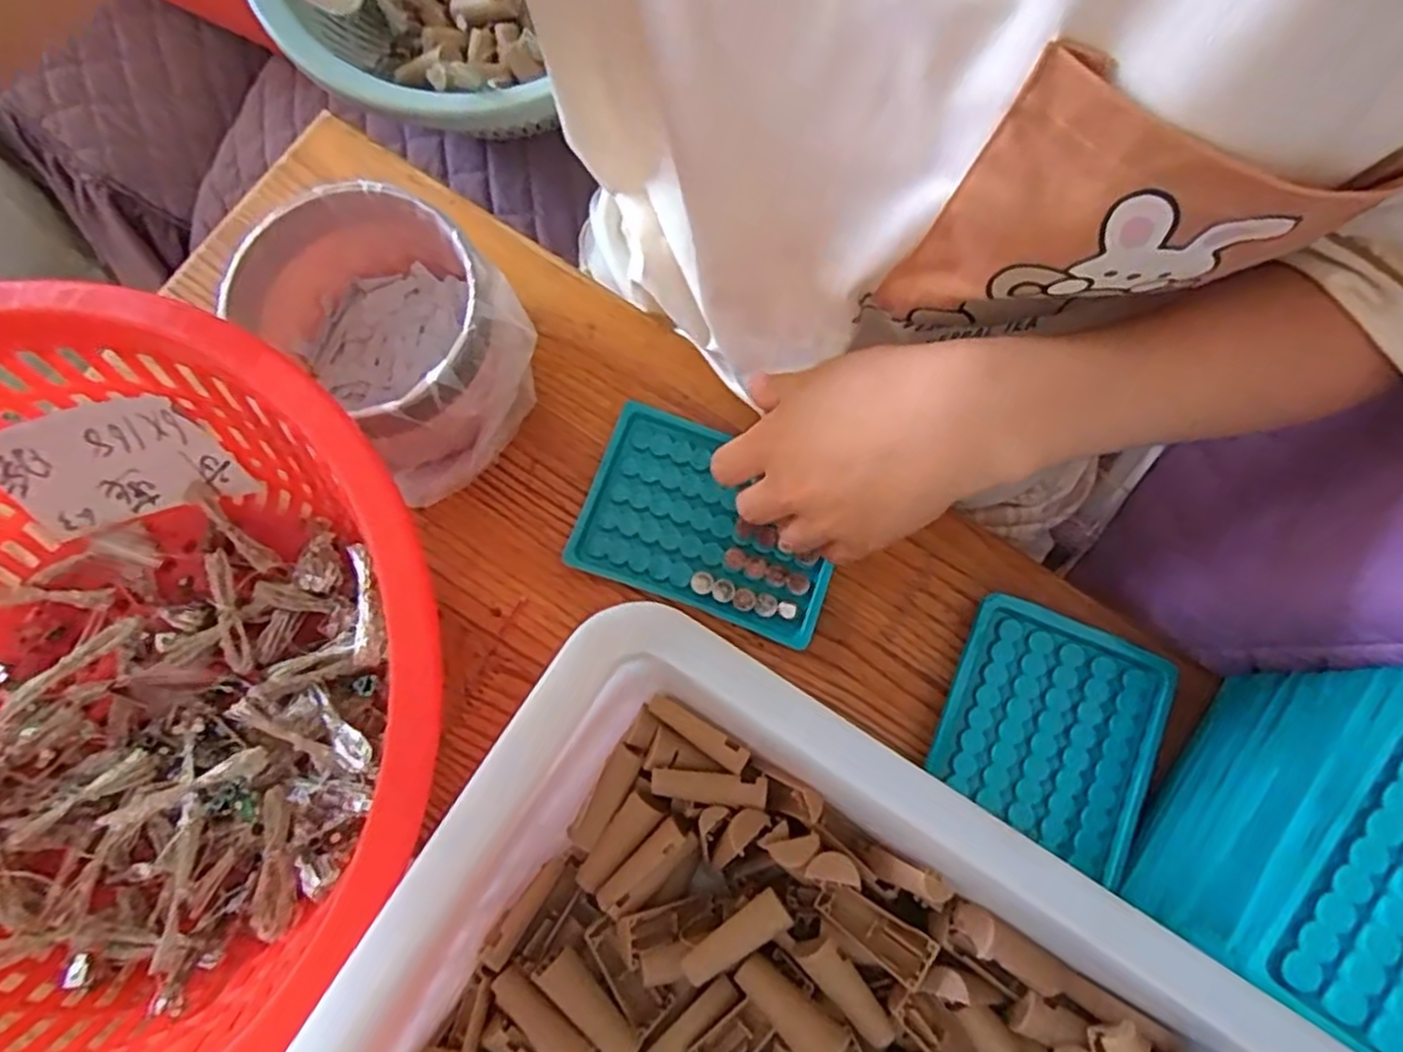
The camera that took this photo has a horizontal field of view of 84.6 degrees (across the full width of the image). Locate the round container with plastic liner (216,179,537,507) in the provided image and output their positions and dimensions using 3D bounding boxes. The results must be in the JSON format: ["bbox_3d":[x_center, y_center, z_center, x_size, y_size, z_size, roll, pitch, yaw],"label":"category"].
[{"bbox_3d":[-0.150,-0.091,0.389,0.112,0.090,0.127,-44,80,-8],"label":"round container with plastic liner"}]

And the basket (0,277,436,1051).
[{"bbox_3d":[-0.260,0.084,0.322,0.292,0.116,0.309,0,77,1],"label":"basket"}]

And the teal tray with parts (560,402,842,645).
[{"bbox_3d":[0.005,-0.003,0.404,0.130,0.013,0.093,19,78,6],"label":"teal tray with parts"}]

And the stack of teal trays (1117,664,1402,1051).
[{"bbox_3d":[0.261,0.136,0.307,0.094,0.107,0.133,38,81,9],"label":"stack of teal trays"}]

